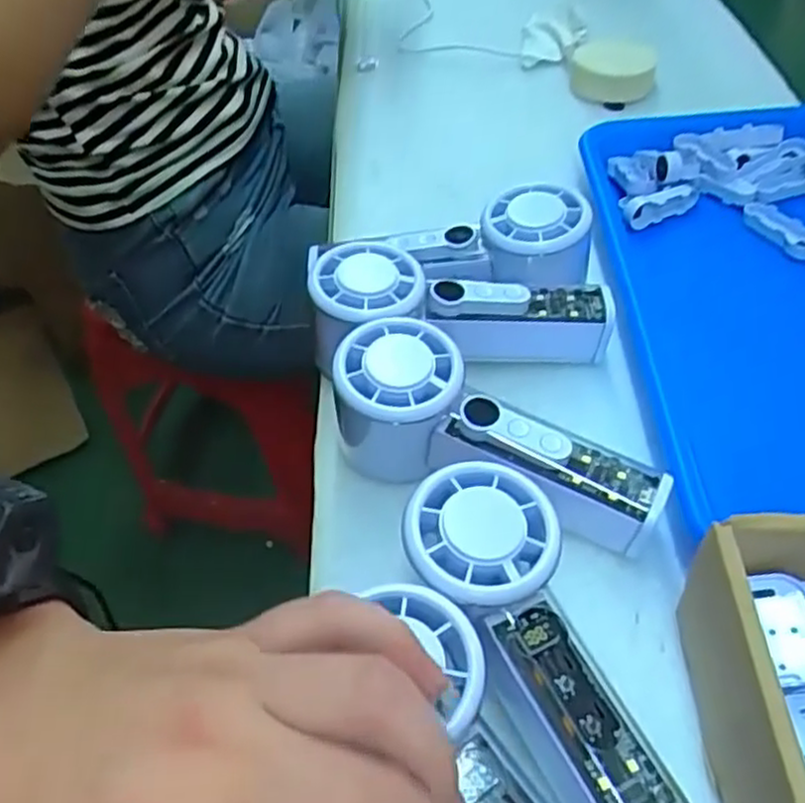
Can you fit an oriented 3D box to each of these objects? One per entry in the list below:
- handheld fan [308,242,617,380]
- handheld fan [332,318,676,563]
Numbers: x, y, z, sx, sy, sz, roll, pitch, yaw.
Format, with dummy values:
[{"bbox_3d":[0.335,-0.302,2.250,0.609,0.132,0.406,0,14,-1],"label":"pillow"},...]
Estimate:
[{"bbox_3d":[0.027,-0.039,0.385,0.152,0.057,0.055,7,49,-10],"label":"handheld fan"},{"bbox_3d":[0.041,0.015,0.330,0.149,0.061,0.056,16,53,19],"label":"handheld fan"}]

